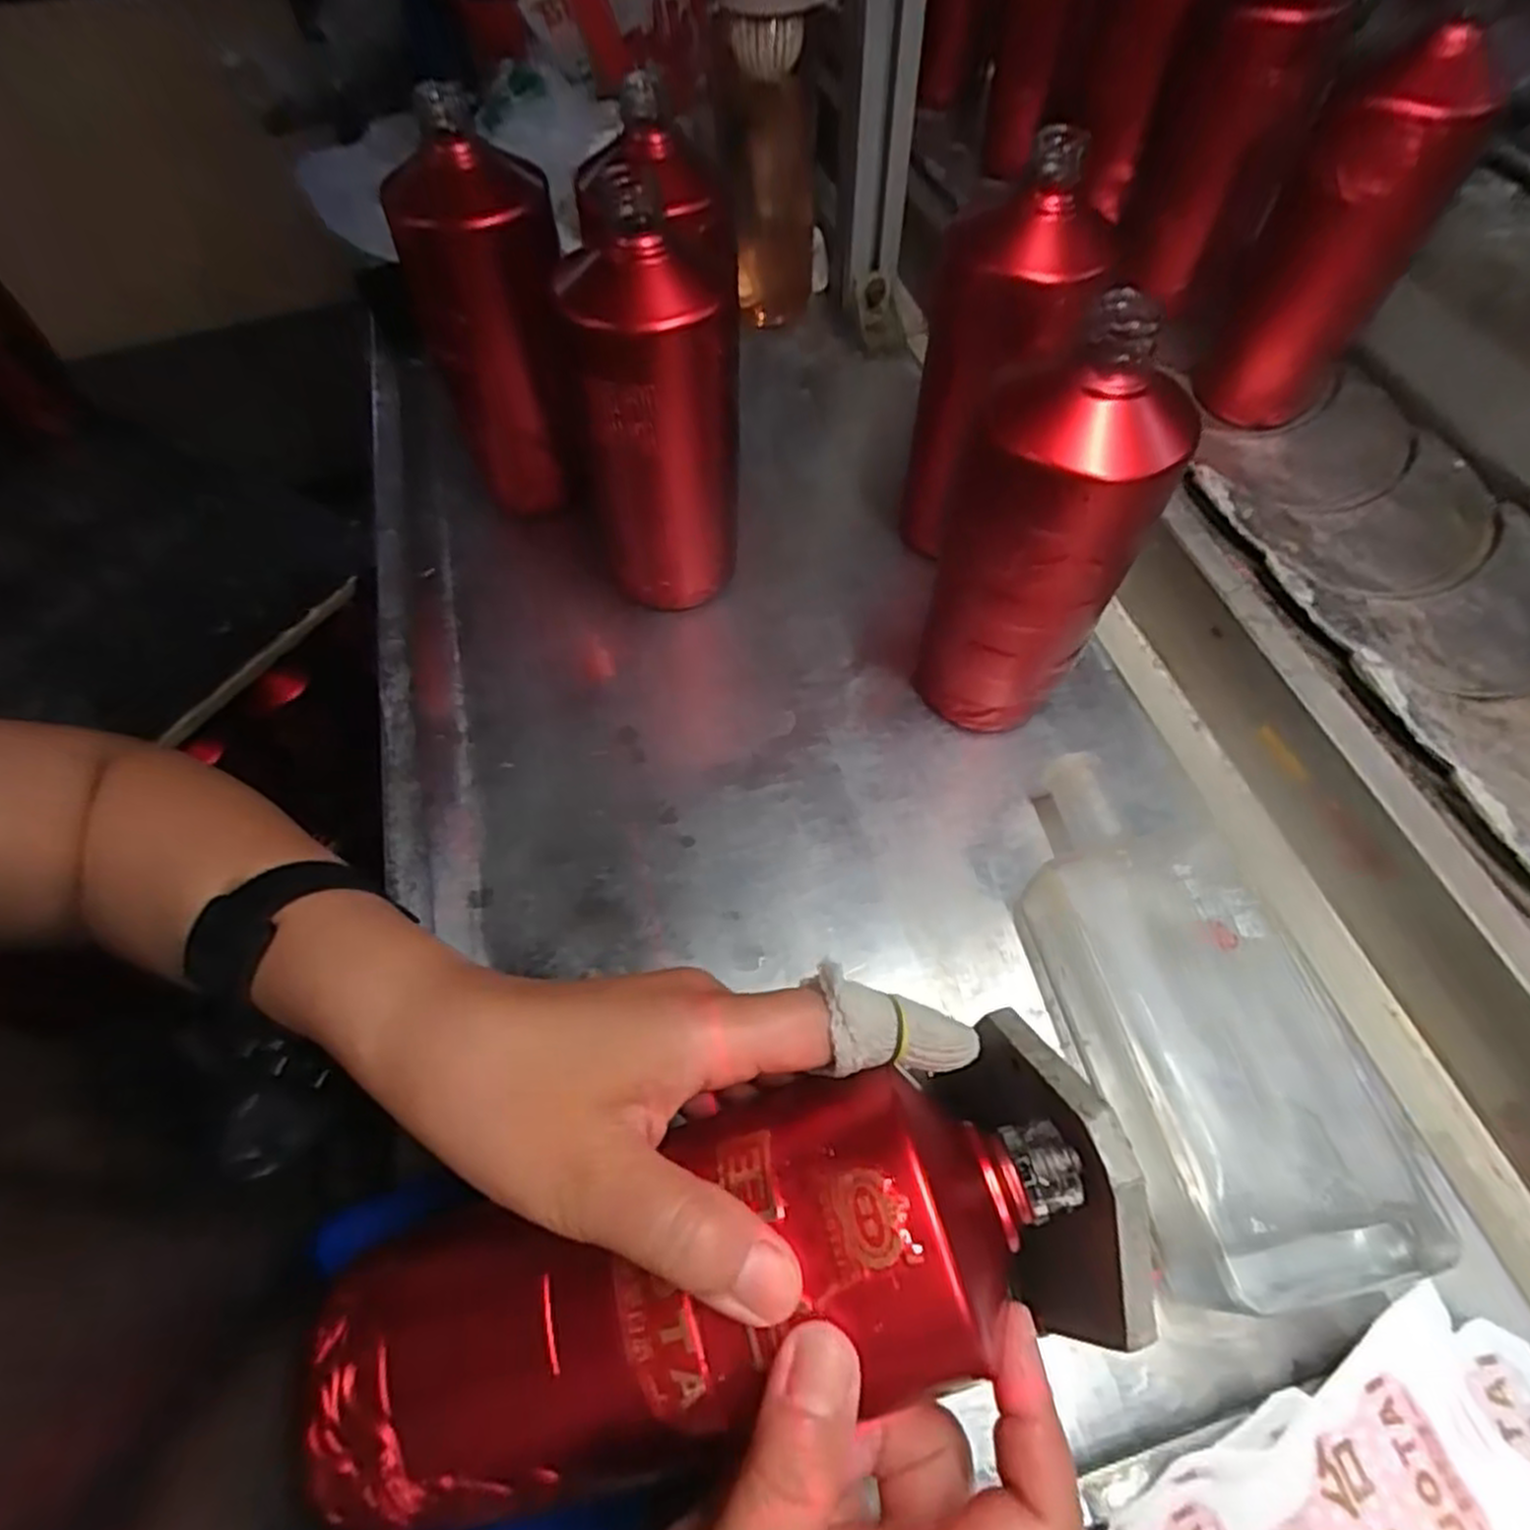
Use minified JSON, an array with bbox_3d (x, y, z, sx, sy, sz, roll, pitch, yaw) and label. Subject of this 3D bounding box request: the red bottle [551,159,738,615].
[{"bbox_3d":[-0.055,-0.171,0.414,0.082,0.214,0.066,-13,61,-5],"label":"red bottle"}]

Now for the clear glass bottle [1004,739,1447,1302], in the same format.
[{"bbox_3d":[0.173,0.099,0.337,0.102,0.046,0.225,-12,61,-4],"label":"clear glass bottle"}]

